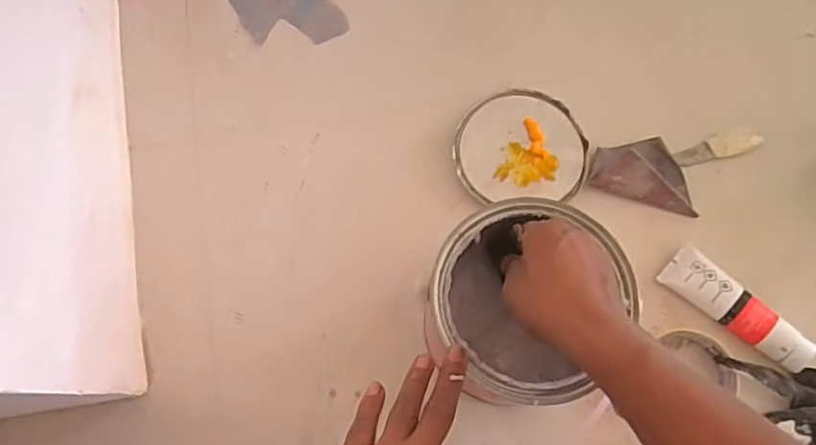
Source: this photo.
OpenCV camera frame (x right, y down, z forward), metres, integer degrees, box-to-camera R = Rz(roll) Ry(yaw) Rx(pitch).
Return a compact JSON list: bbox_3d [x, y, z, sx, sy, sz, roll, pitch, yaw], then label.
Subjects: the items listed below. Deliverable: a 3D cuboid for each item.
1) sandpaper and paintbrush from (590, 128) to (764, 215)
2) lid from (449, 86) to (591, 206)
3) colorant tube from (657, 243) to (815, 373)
[{"bbox_3d":[0.286,-0.052,0.607,0.183,0.026,0.079,-8,73,-2],"label":"sandpaper and paintbrush"},{"bbox_3d":[0.120,-0.084,0.622,0.136,0.007,0.126,-1,73,0],"label":"lid"},{"bbox_3d":[0.321,0.082,0.563,0.146,0.033,0.049,40,78,10],"label":"colorant tube"}]

